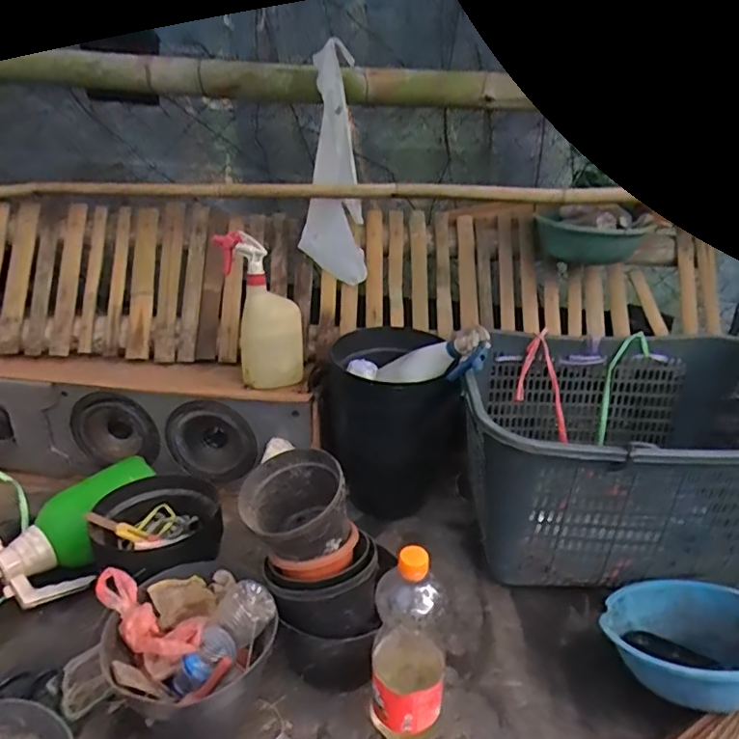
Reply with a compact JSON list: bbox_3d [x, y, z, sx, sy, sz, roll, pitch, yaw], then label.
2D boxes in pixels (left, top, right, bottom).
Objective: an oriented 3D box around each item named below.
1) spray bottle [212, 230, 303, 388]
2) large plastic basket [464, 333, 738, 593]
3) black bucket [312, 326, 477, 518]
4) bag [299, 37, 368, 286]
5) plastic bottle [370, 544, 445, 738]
[{"bbox_3d":[-0.197,-0.105,0.984,0.086,0.284,0.099,-7,13,44],"label":"spray bottle"},{"bbox_3d":[0.418,0.130,0.942,0.540,0.299,0.416,5,27,-1],"label":"large plastic basket"},{"bbox_3d":[0.035,0.093,1.061,0.267,0.275,0.267,4,27,-3],"label":"black bucket"},{"bbox_3d":[-0.064,-0.385,1.071,0.124,0.401,0.101,-1,28,-12],"label":"bag"},{"bbox_3d":[0.043,0.318,0.611,0.080,0.263,0.076,3,27,-5],"label":"plastic bottle"}]

